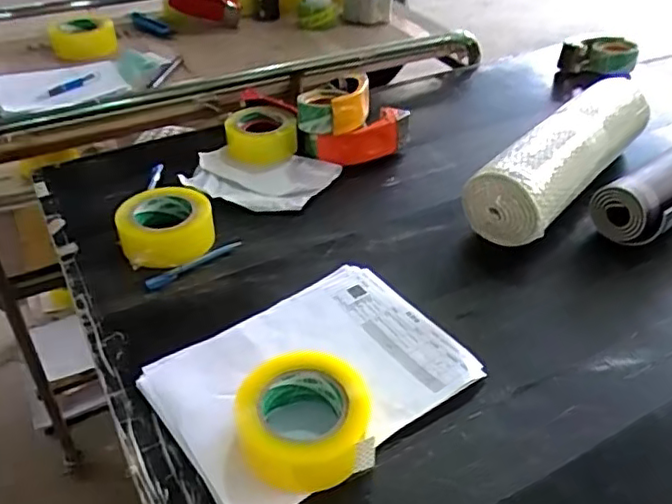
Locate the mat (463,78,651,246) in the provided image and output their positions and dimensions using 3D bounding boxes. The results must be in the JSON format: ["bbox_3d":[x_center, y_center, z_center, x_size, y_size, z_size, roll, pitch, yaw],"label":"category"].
[{"bbox_3d":[0.345,-0.142,0.925,0.110,0.104,0.411,29,47,29],"label":"mat"}]

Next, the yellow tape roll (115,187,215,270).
[{"bbox_3d":[-0.226,-0.034,0.824,0.119,0.041,0.122,1,40,-1],"label":"yellow tape roll"}]

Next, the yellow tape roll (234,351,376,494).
[{"bbox_3d":[-0.031,0.157,0.583,0.121,0.054,0.122,1,40,-1],"label":"yellow tape roll"}]

